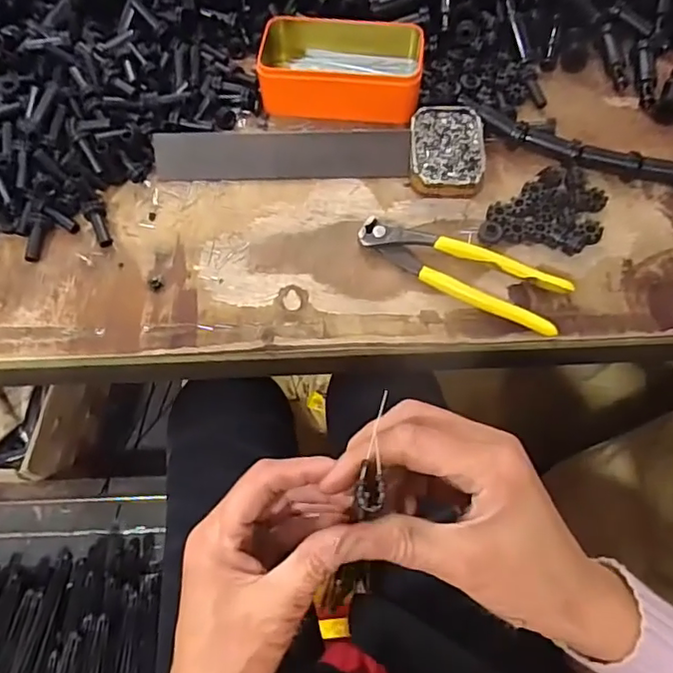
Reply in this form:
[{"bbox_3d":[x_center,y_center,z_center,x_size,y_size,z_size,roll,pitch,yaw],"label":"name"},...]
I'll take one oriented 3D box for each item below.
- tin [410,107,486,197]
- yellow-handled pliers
[{"bbox_3d":[0.095,-0.160,0.482,0.062,0.017,0.088,3,64,2],"label":"tin"},{"bbox_3d":[0.096,-0.055,0.441,0.165,0.020,0.048,26,67,13],"label":"yellow-handled pliers"}]

